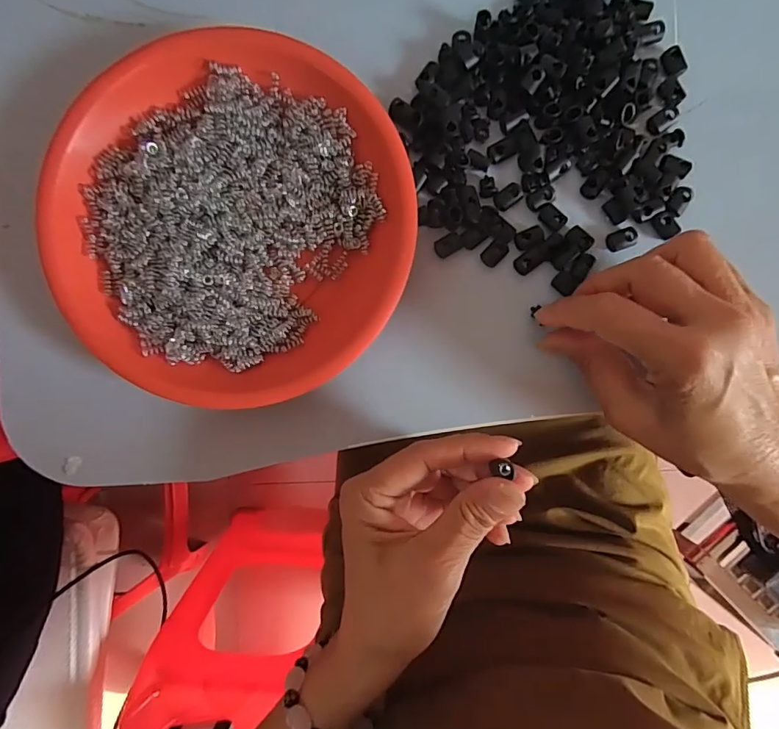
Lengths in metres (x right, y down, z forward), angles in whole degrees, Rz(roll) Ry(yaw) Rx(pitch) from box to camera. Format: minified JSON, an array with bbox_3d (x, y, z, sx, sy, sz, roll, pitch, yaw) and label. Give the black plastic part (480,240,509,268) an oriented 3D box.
[{"bbox_3d":[0.061,-0.064,0.264,0.011,0.004,0.015,44,93,1],"label":"black plastic part"}]

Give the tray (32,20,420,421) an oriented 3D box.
[{"bbox_3d":[-0.090,-0.084,0.255,0.202,0.034,0.184,41,93,1],"label":"tray"}]

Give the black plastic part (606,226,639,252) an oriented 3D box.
[{"bbox_3d":[0.132,-0.071,0.262,0.015,0.006,0.011,-20,91,4],"label":"black plastic part"}]

